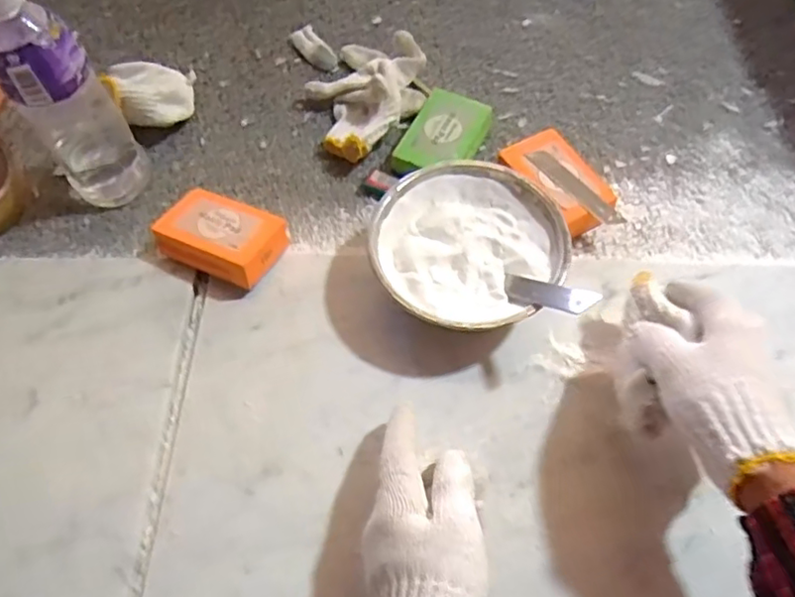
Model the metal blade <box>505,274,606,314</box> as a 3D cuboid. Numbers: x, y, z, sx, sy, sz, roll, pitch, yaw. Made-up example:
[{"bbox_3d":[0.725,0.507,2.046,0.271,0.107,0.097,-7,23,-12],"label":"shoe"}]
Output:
[{"bbox_3d":[0.105,-0.003,0.450,0.070,0.007,0.025,14,57,35],"label":"metal blade"}]

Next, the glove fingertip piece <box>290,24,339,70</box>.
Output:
[{"bbox_3d":[-0.085,-0.257,0.654,0.027,0.009,0.072,-26,62,-14],"label":"glove fingertip piece"}]

